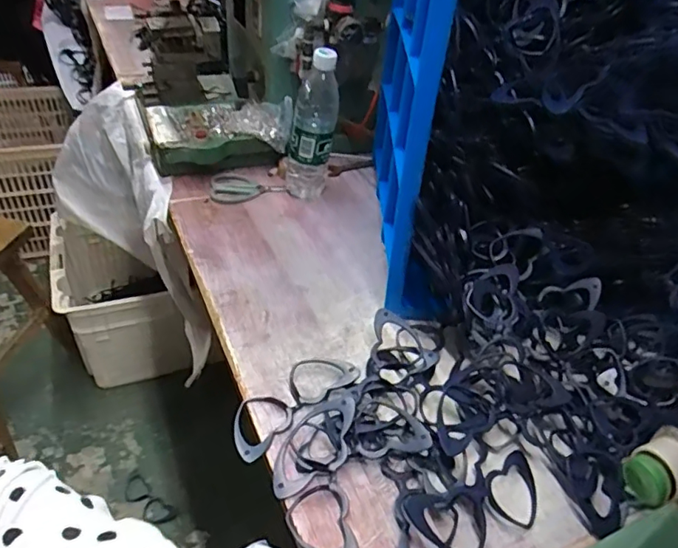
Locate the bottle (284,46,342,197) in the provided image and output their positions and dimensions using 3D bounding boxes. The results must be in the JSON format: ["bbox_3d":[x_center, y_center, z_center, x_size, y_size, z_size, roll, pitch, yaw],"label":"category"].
[{"bbox_3d":[-0.044,-0.228,0.834,0.078,0.223,0.076,2,39,-6],"label":"bottle"}]

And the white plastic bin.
[{"bbox_3d":[-0.603,0.064,1.463,0.262,0.302,0.429,-13,43,-23],"label":"white plastic bin"}]

